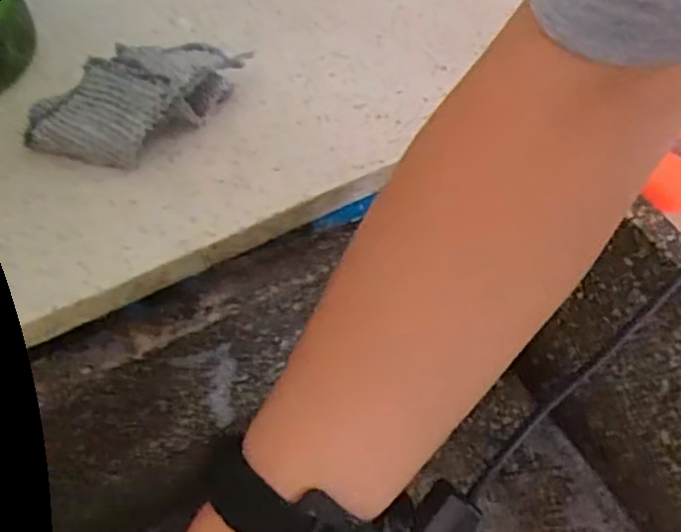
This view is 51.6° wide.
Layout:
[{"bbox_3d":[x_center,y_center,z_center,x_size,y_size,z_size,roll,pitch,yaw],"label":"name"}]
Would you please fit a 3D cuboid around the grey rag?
[{"bbox_3d":[-0.091,-0.080,0.315,0.050,0.034,0.093,35,61,20],"label":"grey rag"}]

